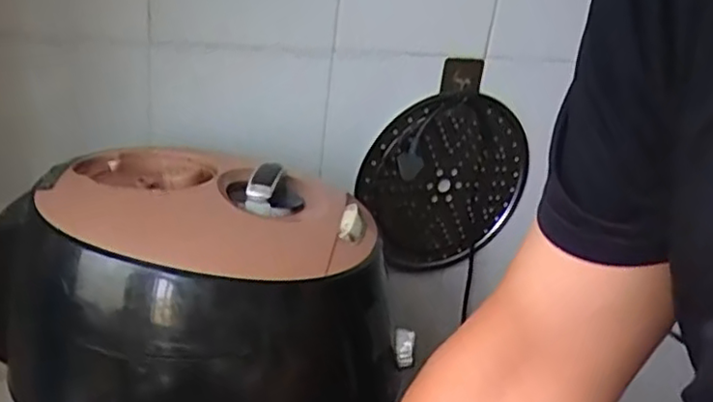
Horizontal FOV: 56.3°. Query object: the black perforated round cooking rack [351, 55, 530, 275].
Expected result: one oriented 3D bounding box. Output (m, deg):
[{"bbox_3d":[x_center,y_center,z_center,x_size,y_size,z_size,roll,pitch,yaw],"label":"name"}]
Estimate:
[{"bbox_3d":[0.118,-0.040,0.873,0.237,0.271,0.022,-4,25,-26],"label":"black perforated round cooking rack"}]

